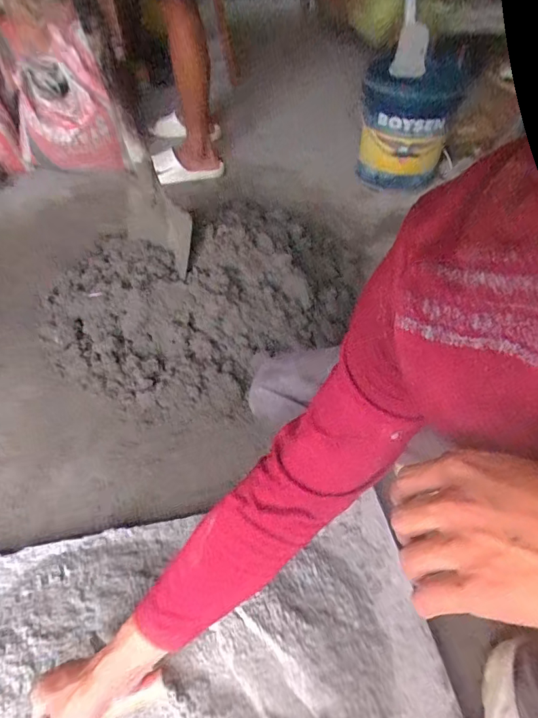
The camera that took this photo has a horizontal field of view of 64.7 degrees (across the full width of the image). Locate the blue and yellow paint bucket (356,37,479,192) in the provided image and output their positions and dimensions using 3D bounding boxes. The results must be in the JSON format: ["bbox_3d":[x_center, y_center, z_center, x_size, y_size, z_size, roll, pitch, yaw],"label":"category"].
[{"bbox_3d":[0.421,-0.724,1.293,0.298,0.302,0.308,16,50,13],"label":"blue and yellow paint bucket"}]

